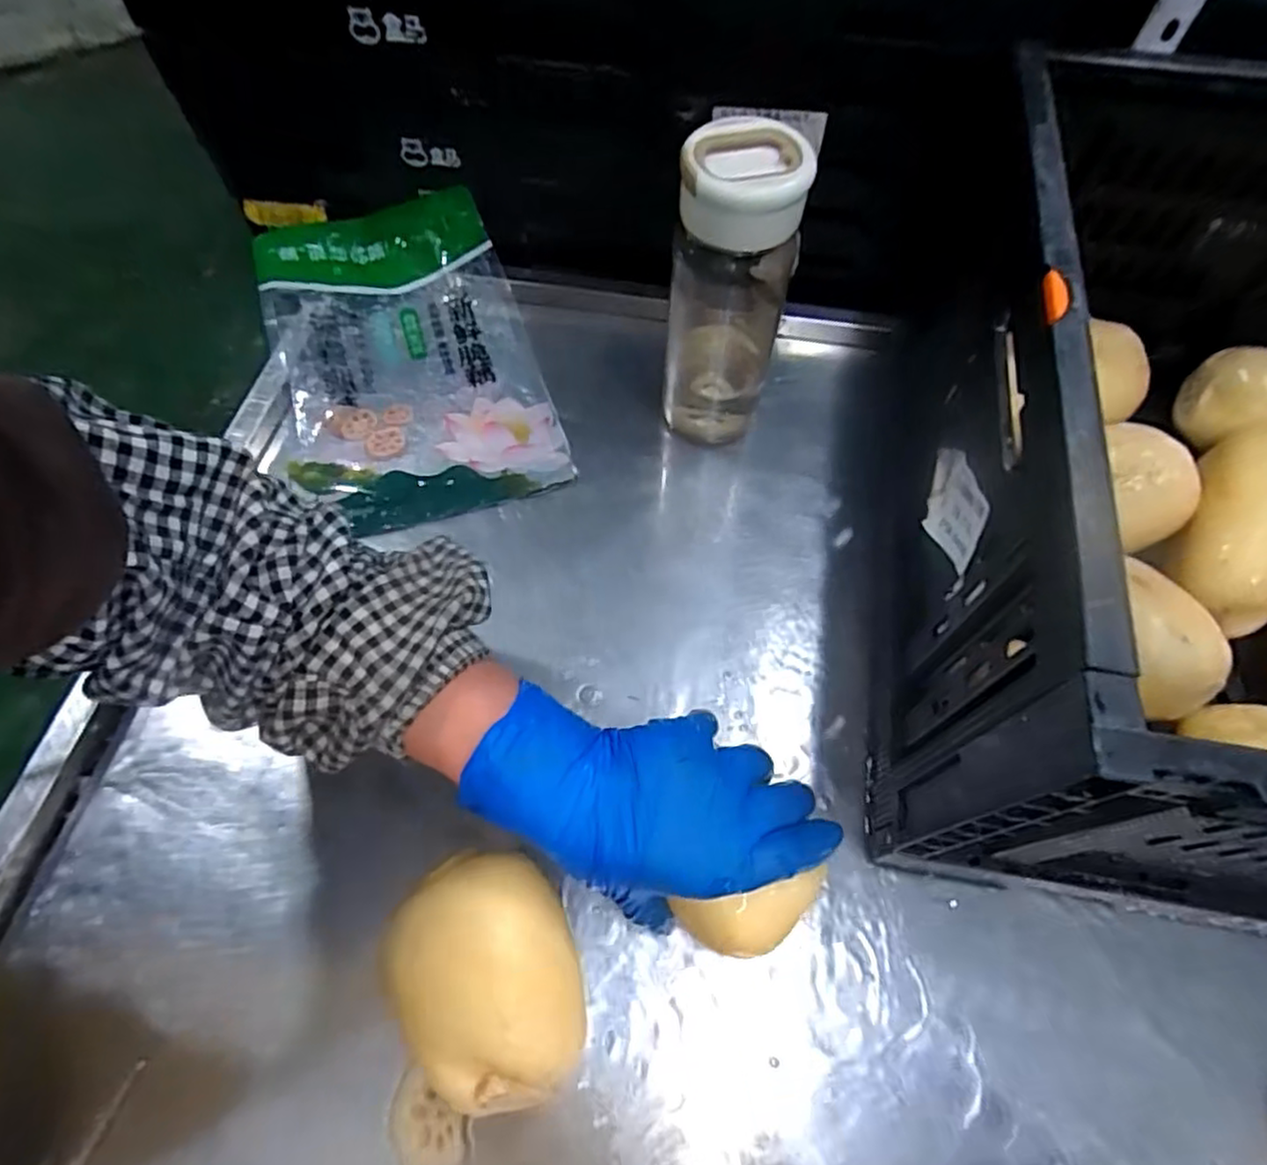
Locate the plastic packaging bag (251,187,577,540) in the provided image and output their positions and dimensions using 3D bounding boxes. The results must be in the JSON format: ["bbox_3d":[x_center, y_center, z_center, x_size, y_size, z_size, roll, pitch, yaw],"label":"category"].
[{"bbox_3d":[-0.180,-0.183,0.538,0.199,0.057,0.306,-14,68,-10],"label":"plastic packaging bag"}]

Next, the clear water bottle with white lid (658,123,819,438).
[{"bbox_3d":[0.061,-0.185,0.458,0.074,0.204,0.082,11,63,4],"label":"clear water bottle with white lid"}]

